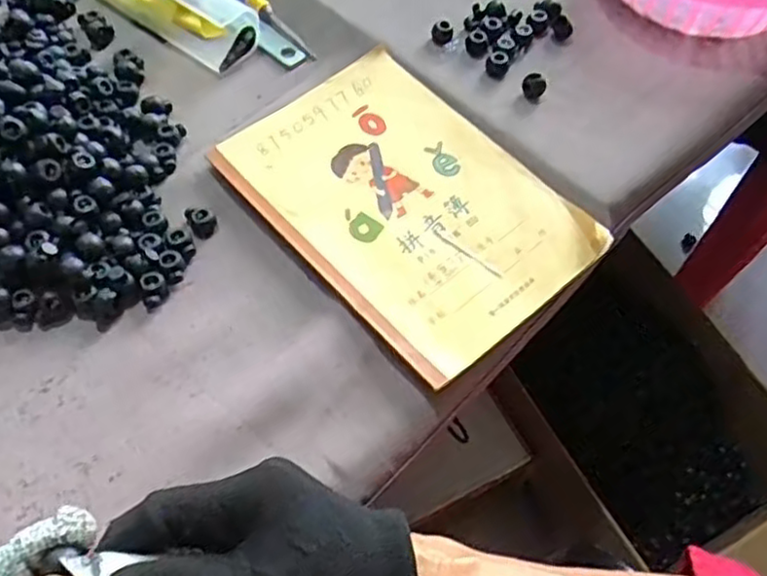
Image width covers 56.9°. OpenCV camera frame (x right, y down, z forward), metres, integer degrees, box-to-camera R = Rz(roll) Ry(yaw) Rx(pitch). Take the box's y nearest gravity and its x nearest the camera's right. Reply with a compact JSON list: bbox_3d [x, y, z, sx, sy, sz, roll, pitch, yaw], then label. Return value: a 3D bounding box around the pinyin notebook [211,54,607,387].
[{"bbox_3d":[0.012,-0.055,0.424,0.141,0.006,0.208,-36,67,-20],"label":"pinyin notebook"}]

